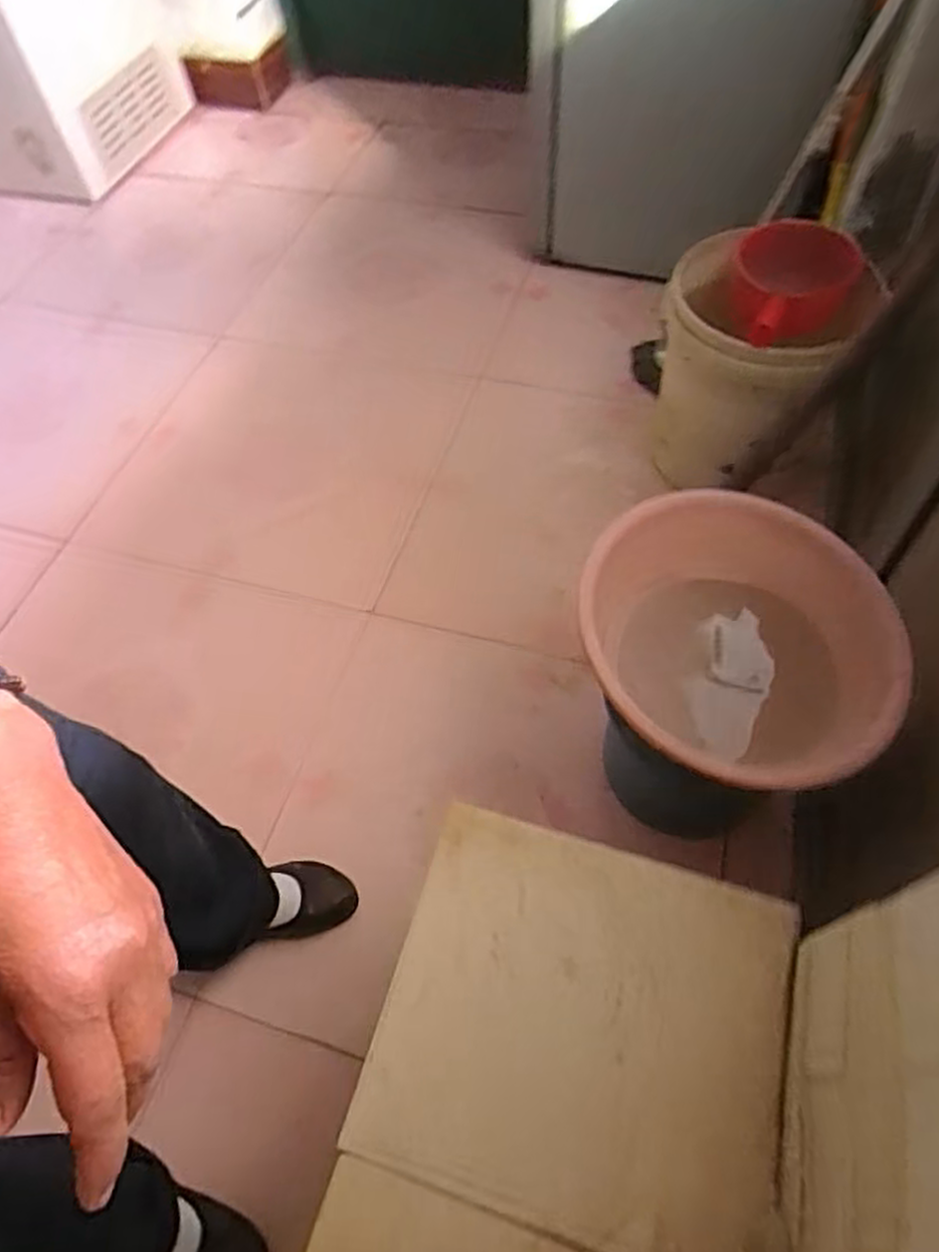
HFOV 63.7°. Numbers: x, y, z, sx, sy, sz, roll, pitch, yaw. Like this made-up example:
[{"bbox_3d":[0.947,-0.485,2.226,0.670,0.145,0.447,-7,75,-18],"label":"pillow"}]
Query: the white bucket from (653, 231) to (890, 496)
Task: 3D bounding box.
[{"bbox_3d":[0.454,-0.438,1.294,0.290,0.360,0.265,-2,57,3],"label":"white bucket"}]

